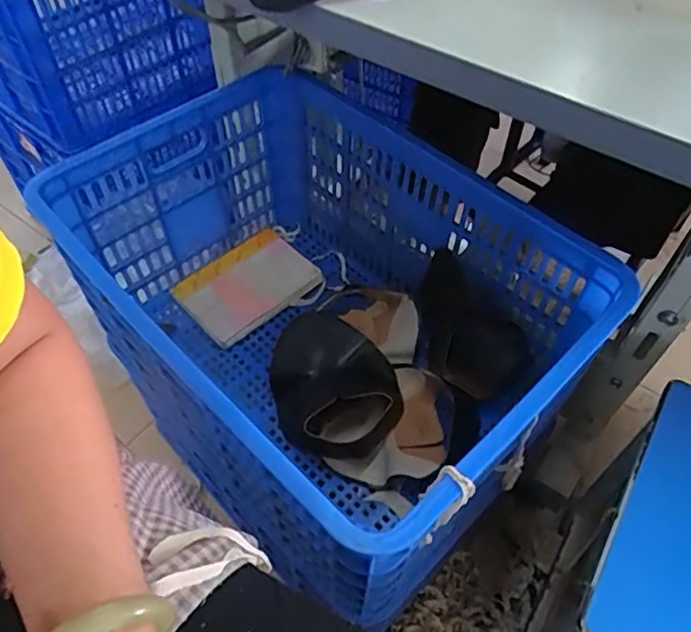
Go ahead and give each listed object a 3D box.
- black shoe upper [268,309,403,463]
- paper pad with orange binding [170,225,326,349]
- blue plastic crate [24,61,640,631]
[{"bbox_3d":[-0.015,0.084,0.814,0.147,0.074,0.215,-32,60,-23],"label":"black shoe upper"},{"bbox_3d":[-0.150,-0.054,0.957,0.229,0.023,0.161,-33,60,-23],"label":"paper pad with orange binding"},{"bbox_3d":[-0.040,-0.004,0.757,0.413,0.294,0.603,-36,61,-25],"label":"blue plastic crate"}]

